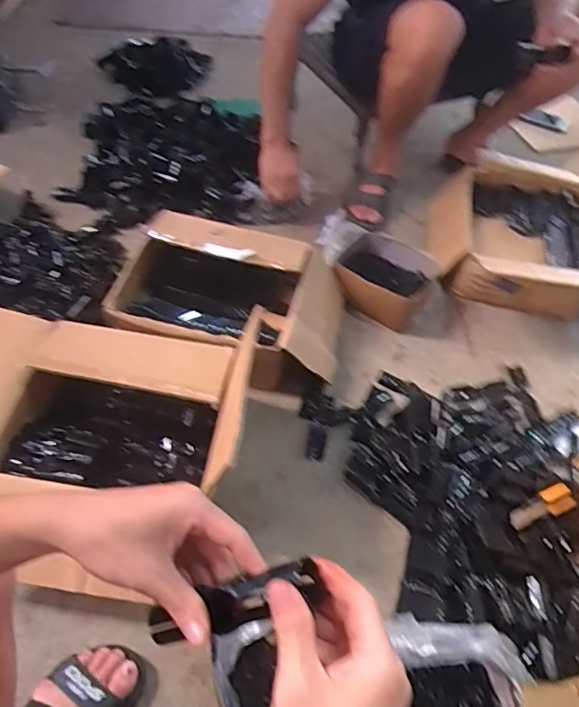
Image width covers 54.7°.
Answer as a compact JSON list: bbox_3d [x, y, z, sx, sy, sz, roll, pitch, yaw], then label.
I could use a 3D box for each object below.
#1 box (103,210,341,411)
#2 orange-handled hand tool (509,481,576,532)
[{"bbox_3d":[-0.118,-0.093,1.074,0.438,0.175,0.287,14,53,5],"label":"box"},{"bbox_3d":[0.403,0.245,0.889,0.153,0.014,0.042,-11,50,-32],"label":"orange-handled hand tool"}]

